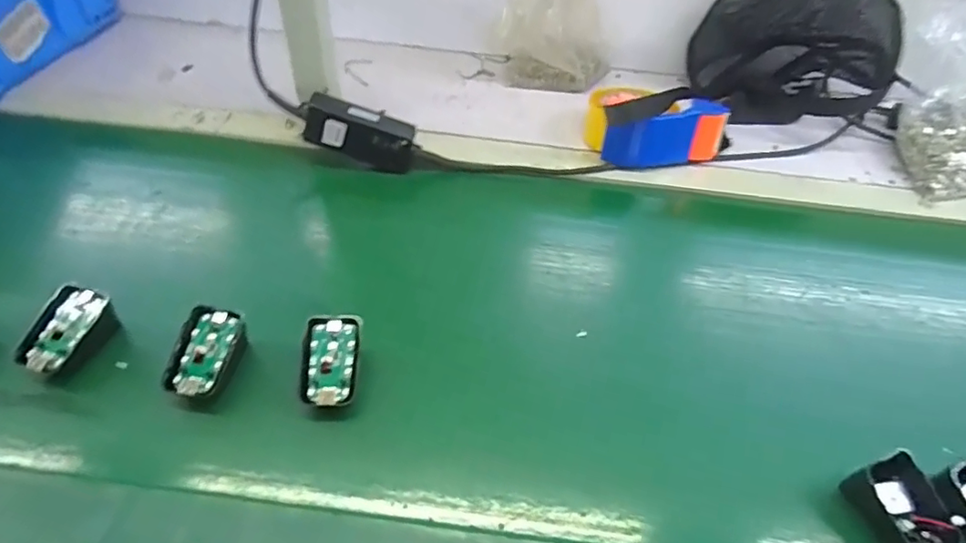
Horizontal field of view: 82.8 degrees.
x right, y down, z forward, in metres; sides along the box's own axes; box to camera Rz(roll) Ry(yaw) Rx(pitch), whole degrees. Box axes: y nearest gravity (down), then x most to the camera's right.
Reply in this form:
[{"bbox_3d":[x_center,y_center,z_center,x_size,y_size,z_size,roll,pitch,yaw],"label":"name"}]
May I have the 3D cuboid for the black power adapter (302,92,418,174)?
[{"bbox_3d":[-0.132,-0.148,0.597,0.118,0.053,0.028,18,43,-18],"label":"black power adapter"}]

